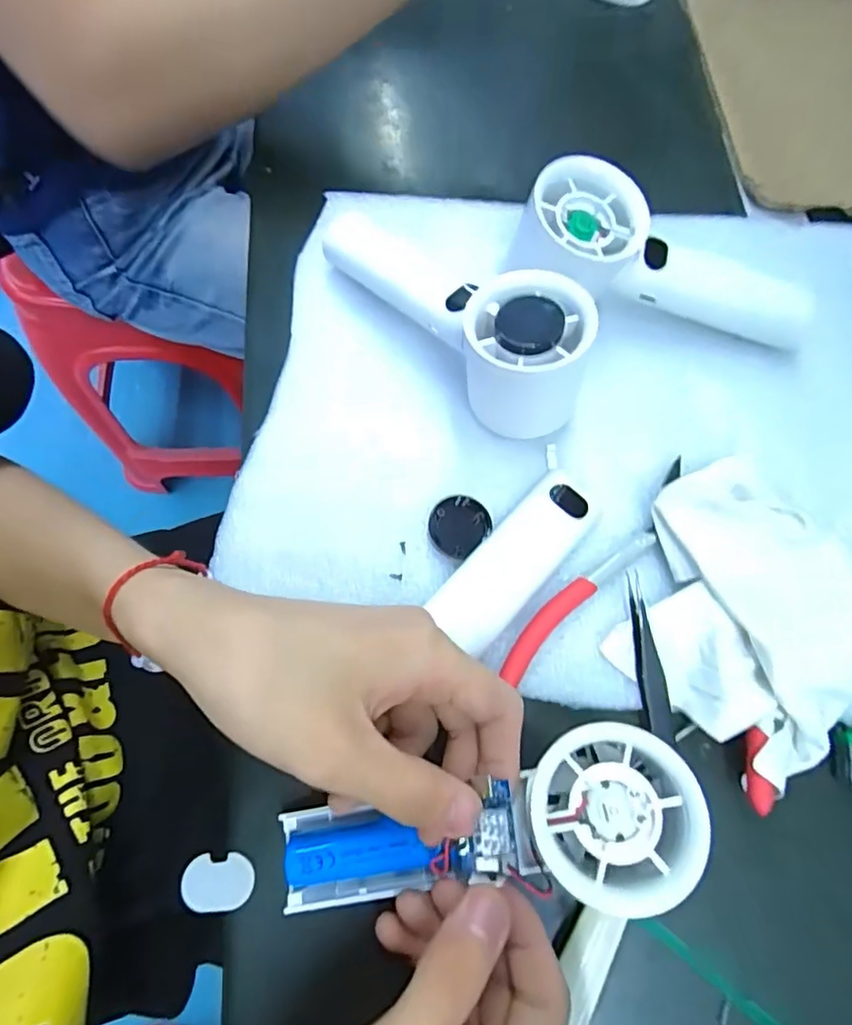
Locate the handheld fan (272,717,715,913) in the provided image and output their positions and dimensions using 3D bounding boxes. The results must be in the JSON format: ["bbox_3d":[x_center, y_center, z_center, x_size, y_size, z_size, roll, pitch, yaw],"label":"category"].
[{"bbox_3d":[0.018,0.117,0.203,0.154,0.026,0.053,-15,73,12],"label":"handheld fan"}]

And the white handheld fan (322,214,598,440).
[{"bbox_3d":[0.010,-0.111,0.276,0.052,0.060,0.171,-39,78,-13],"label":"white handheld fan"}]

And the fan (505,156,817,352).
[{"bbox_3d":[0.122,-0.123,0.291,0.166,0.049,0.059,14,72,-13],"label":"fan"}]

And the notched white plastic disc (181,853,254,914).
[{"bbox_3d":[-0.086,0.152,0.229,0.028,0.004,0.020,-4,72,-4],"label":"notched white plastic disc"}]

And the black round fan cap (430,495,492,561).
[{"bbox_3d":[0.016,0.006,0.267,0.027,0.008,0.029,1,72,-2],"label":"black round fan cap"}]

